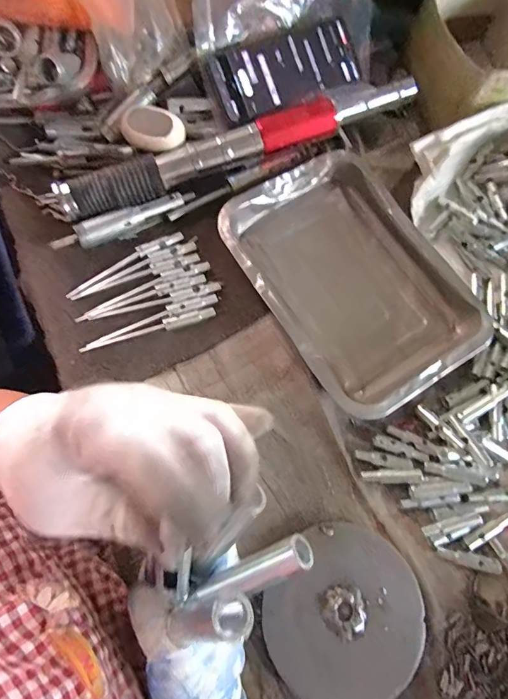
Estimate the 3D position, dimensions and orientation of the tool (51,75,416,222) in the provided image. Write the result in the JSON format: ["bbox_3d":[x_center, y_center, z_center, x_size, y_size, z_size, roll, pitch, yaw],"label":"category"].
[{"bbox_3d":[-0.012,-0.219,0.447,0.402,0.042,0.042,-21,73,-9],"label":"tool"}]

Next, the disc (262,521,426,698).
[{"bbox_3d":[0.073,0.211,0.327,0.116,0.012,0.124,0,70,0],"label":"disc"}]

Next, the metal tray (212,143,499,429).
[{"bbox_3d":[0.101,-0.076,0.418,0.183,0.038,0.256,-34,73,-12],"label":"metal tray"}]

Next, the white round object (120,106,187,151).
[{"bbox_3d":[-0.106,-0.229,0.426,0.064,0.017,0.043,13,87,-3],"label":"white round object"}]

